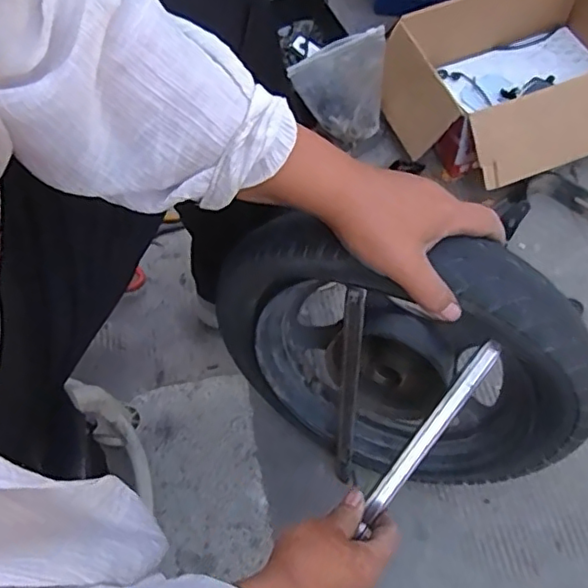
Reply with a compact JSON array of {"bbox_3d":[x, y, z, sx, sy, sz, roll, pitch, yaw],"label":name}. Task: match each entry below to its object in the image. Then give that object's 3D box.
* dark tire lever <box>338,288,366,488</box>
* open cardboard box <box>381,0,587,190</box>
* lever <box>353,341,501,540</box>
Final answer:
[{"bbox_3d":[0.055,0.104,0.588,0.015,0.278,0.013,4,39,5],"label":"dark tire lever"},{"bbox_3d":[0.337,-0.304,0.865,0.371,0.146,0.307,-18,62,-6],"label":"open cardboard box"},{"bbox_3d":[0.103,0.117,0.472,0.015,0.017,0.188,37,101,21],"label":"lever"}]

